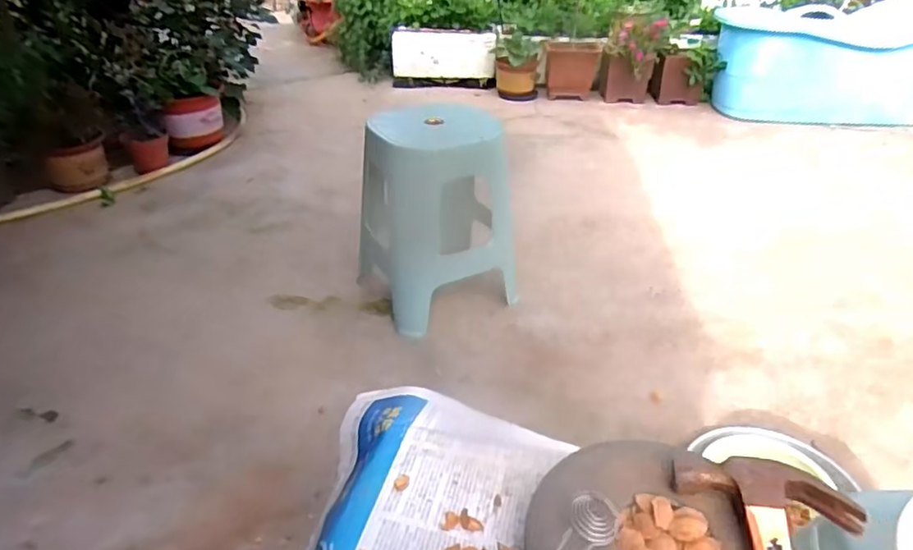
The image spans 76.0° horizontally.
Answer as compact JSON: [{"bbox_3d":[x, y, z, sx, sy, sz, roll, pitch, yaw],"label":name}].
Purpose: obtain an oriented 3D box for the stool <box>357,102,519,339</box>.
[{"bbox_3d":[-0.056,-0.151,1.470,0.315,0.452,0.311,-18,37,-26],"label":"stool"}]

